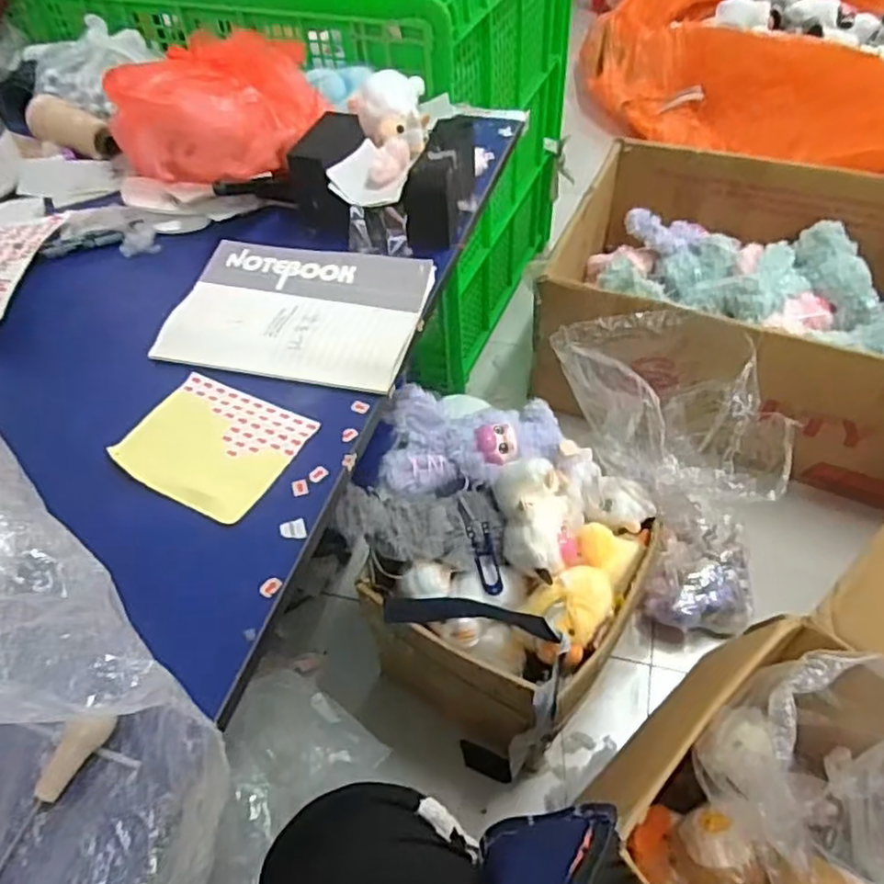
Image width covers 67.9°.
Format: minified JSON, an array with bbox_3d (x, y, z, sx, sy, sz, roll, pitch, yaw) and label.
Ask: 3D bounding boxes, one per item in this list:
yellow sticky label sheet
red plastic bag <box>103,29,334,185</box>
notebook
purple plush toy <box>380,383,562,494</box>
[{"bbox_3d":[-0.164,0.000,0.471,0.121,0.004,0.100,22,51,18],"label":"yellow sticky label sheet"},{"bbox_3d":[-0.225,-0.325,0.651,0.197,0.099,0.109,-20,52,-13],"label":"red plastic bag"},{"bbox_3d":[-0.119,-0.110,0.544,0.197,0.012,0.142,10,55,10],"label":"notebook"},{"bbox_3d":[0.044,-0.011,0.779,0.201,0.065,0.112,-9,51,-4],"label":"purple plush toy"}]

